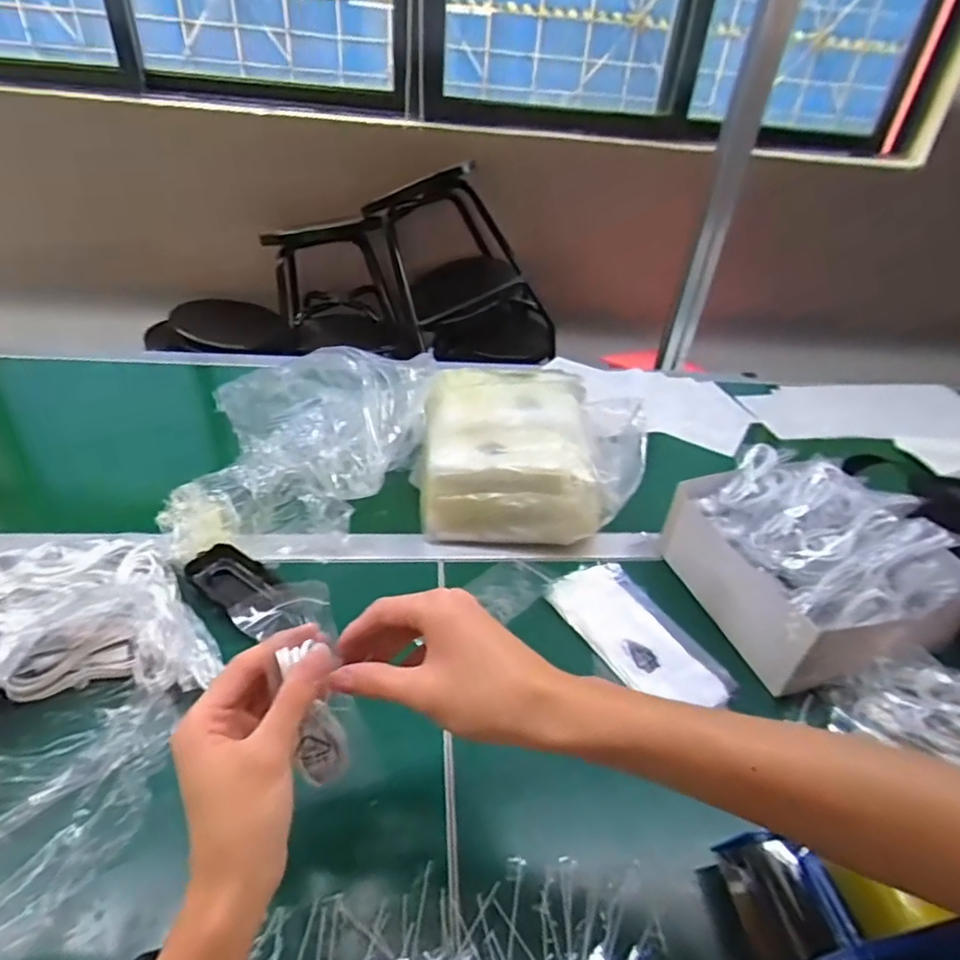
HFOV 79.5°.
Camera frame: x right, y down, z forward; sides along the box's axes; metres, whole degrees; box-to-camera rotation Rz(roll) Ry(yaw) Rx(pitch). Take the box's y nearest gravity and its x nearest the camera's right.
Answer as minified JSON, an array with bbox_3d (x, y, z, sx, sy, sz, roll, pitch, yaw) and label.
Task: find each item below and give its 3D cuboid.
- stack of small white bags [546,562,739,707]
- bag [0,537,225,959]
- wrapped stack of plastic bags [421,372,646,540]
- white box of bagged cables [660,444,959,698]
[{"bbox_3d":[0.152,0.144,0.547,0.097,0.017,0.173,-18,44,-30],"label":"stack of small white bags"},{"bbox_3d":[-0.330,0.168,0.415,0.257,0.087,0.304,-21,44,-31],"label":"bag"},{"bbox_3d":[0.050,-0.035,0.679,0.231,0.129,0.216,1,37,-6],"label":"wrapped stack of plastic bags"},{"bbox_3d":[0.318,0.070,0.560,0.180,0.118,0.224,-8,39,-17],"label":"white box of bagged cables"}]

